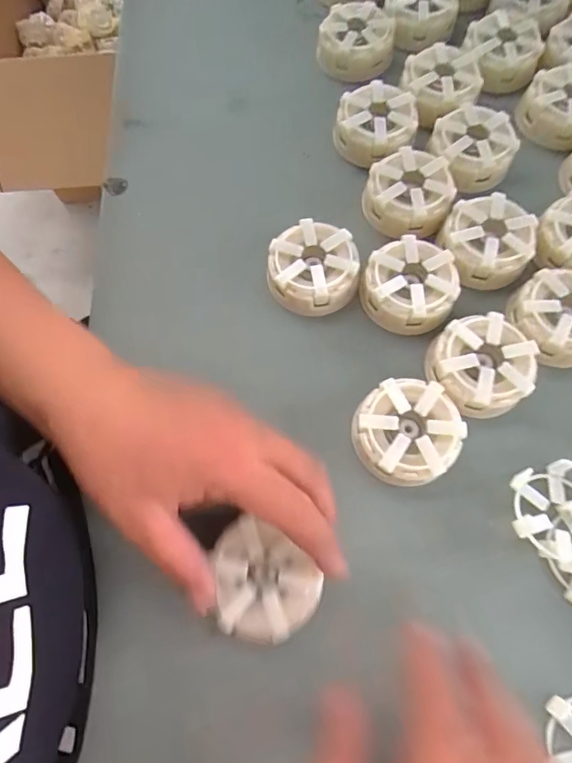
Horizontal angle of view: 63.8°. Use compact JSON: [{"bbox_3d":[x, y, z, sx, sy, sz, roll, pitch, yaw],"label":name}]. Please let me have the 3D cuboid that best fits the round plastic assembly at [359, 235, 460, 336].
[{"bbox_3d":[0.081,-0.063,0.307,0.060,0.031,0.057,-1,72,2],"label":"round plastic assembly"}]

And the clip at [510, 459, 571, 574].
[{"bbox_3d":[0.157,0.075,0.260,0.061,0.022,0.054,-14,72,-2],"label":"clip"}]

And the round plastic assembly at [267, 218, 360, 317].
[{"bbox_3d":[0.018,-0.076,0.314,0.059,0.030,0.055,-1,72,2],"label":"round plastic assembly"}]

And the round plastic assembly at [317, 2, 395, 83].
[{"bbox_3d":[0.057,-0.280,0.379,0.059,0.027,0.056,-1,72,2],"label":"round plastic assembly"}]

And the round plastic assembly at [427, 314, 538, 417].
[{"bbox_3d":[0.122,-0.010,0.287,0.056,0.026,0.060,-1,72,2],"label":"round plastic assembly"}]

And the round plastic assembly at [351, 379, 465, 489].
[{"bbox_3d":[0.072,0.030,0.278,0.059,0.028,0.060,-1,72,2],"label":"round plastic assembly"}]

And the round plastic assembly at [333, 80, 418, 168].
[{"bbox_3d":[0.066,-0.190,0.341,0.056,0.023,0.057,21,74,9],"label":"round plastic assembly"}]

